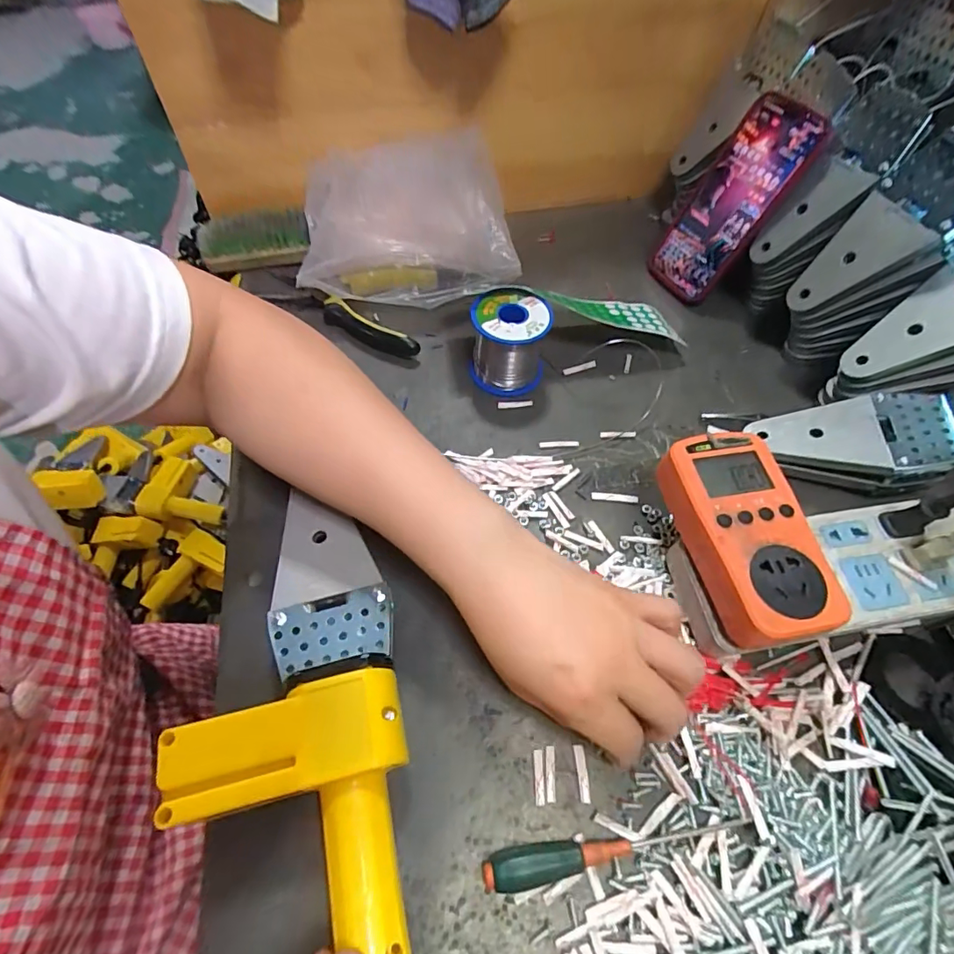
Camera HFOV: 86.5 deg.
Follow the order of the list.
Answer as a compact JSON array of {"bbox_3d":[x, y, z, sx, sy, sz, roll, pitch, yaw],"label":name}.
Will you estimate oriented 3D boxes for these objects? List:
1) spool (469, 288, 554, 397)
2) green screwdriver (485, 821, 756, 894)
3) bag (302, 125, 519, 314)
[{"bbox_3d":[0.027,-0.115,0.434,0.064,0.062,0.061,6,57,4],"label":"spool"},{"bbox_3d":[0.074,0.196,0.263,0.142,0.014,0.018,-6,57,-3],"label":"green screwdriver"},{"bbox_3d":[-0.071,-0.240,0.490,0.201,0.096,0.129,-13,58,-8],"label":"bag"}]

